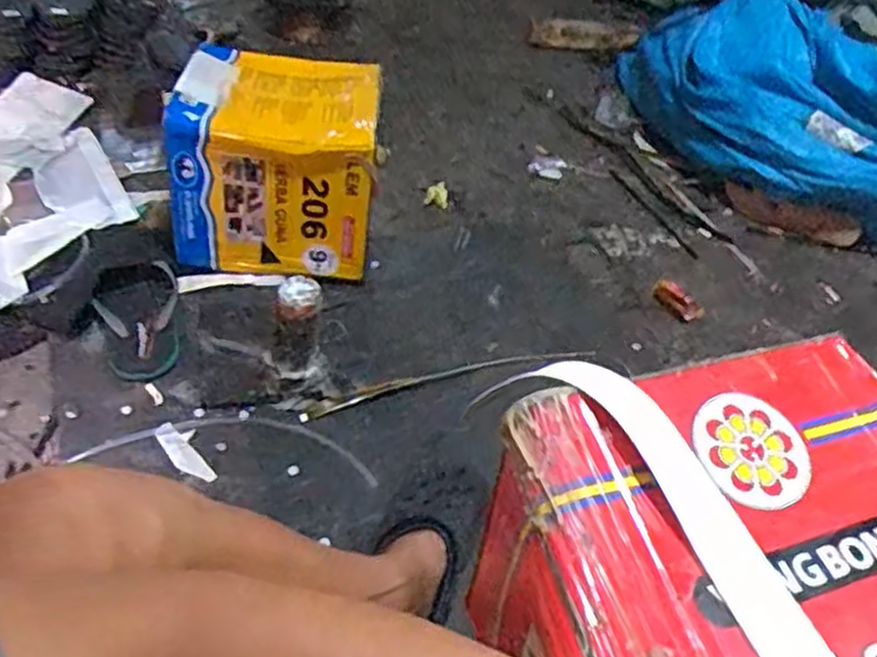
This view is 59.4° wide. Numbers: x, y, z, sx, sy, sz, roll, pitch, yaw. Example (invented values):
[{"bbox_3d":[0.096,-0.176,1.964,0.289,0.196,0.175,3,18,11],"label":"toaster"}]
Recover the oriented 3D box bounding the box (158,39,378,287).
[{"bbox_3d":[-0.219,-0.219,1.080,0.258,0.250,0.219,2,45,-5],"label":"box"}]

